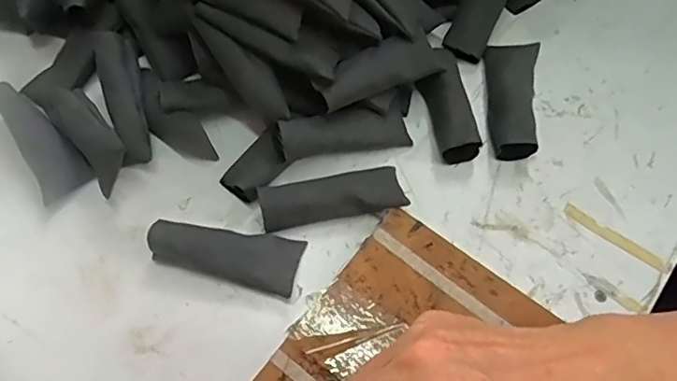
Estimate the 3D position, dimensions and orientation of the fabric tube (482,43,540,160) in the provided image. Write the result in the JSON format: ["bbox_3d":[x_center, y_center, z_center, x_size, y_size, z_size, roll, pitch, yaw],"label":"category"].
[{"bbox_3d":[0.134,-0.075,0.431,0.040,0.025,0.103,8,66,6],"label":"fabric tube"}]

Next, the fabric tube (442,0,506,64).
[{"bbox_3d":[0.118,-0.158,0.454,0.036,0.018,0.102,24,92,12],"label":"fabric tube"}]

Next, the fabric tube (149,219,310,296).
[{"bbox_3d":[-0.080,0.046,0.390,0.103,0.025,0.041,9,66,6],"label":"fabric tube"}]

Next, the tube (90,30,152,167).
[{"bbox_3d":[-0.168,-0.072,0.429,0.026,0.017,0.108,-17,81,-5],"label":"tube"}]

